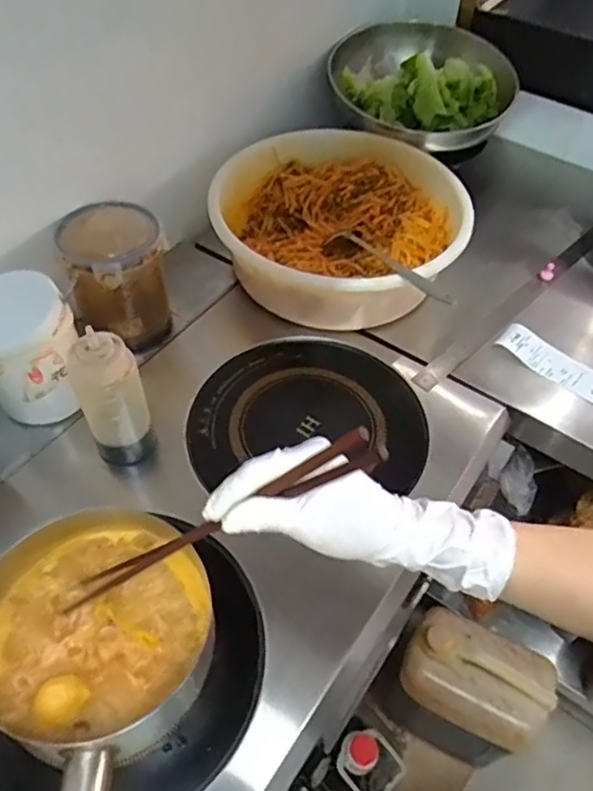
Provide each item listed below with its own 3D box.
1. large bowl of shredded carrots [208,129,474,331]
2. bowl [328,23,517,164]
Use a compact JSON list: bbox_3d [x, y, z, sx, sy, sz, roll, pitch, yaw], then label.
[{"bbox_3d":[0.064,-0.235,0.857,0.320,0.111,0.303,1,52,-2],"label":"large bowl of shredded carrots"},{"bbox_3d":[0.201,-0.490,0.975,0.280,0.106,0.226,-11,64,-1],"label":"bowl"}]

